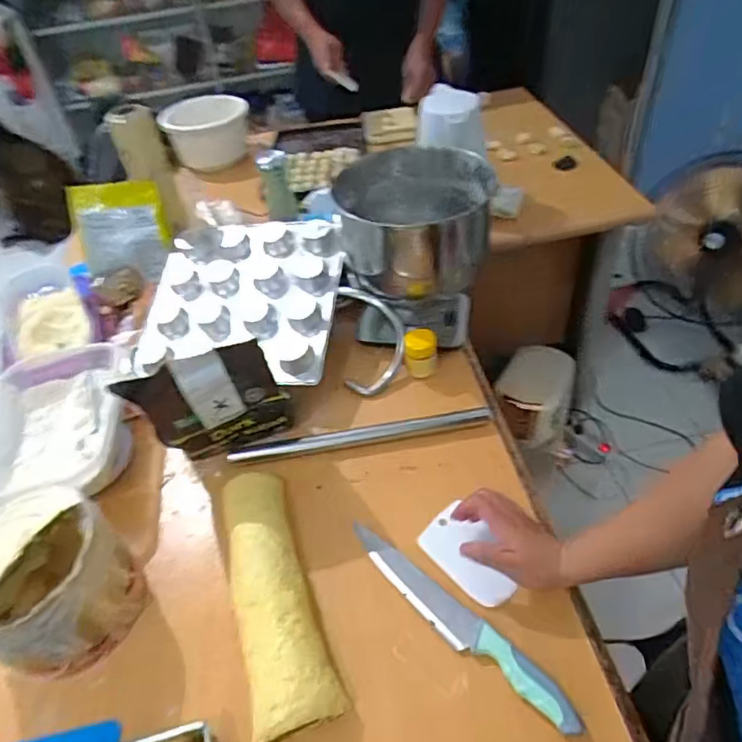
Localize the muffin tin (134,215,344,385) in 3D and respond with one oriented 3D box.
[{"bbox_3d":[-0.199,-0.119,0.880,0.290,0.033,0.283,3,64,13],"label":"muffin tin"}]

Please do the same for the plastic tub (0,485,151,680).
[{"bbox_3d":[-0.338,0.223,0.591,0.145,0.167,0.136,-4,45,4],"label":"plastic tub"}]

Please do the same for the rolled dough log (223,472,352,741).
[{"bbox_3d":[-0.108,0.246,0.616,0.090,0.058,0.268,-18,46,-10],"label":"rolled dough log"}]

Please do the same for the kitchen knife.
[{"bbox_3d":[0.084,0.256,0.596,0.297,0.021,0.038,32,57,33],"label":"kitchen knife"}]

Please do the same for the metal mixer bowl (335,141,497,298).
[{"bbox_3d":[0.068,-0.208,0.868,0.227,0.173,0.214,-4,45,3],"label":"metal mixer bowl"}]

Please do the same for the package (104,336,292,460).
[{"bbox_3d":[-0.195,0.043,0.706,0.187,0.181,0.049,-24,47,-16],"label":"package"}]

